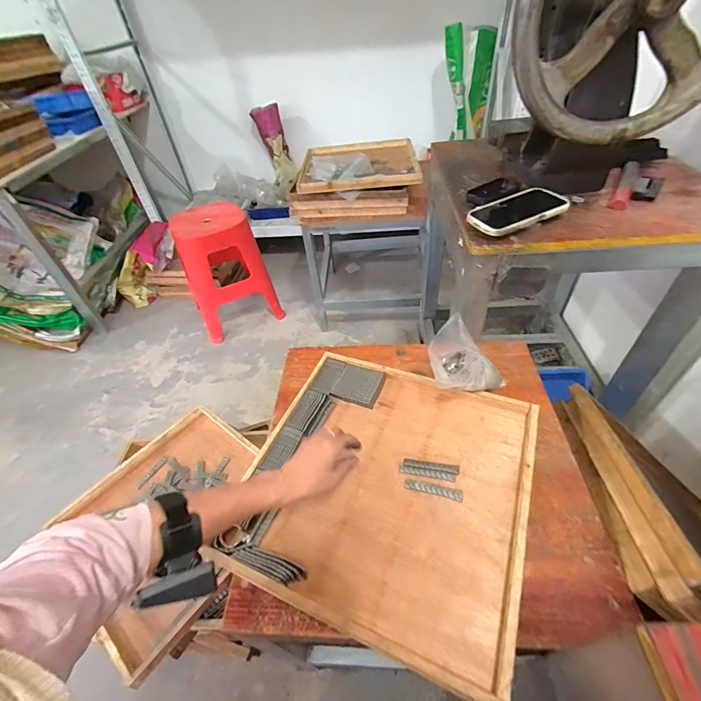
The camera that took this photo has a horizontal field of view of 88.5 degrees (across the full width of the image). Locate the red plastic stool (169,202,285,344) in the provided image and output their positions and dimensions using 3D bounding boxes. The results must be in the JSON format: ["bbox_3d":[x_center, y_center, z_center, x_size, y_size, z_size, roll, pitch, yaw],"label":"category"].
[{"bbox_3d":[-0.544,-0.347,1.566,0.331,0.458,0.312,-23,47,-15],"label":"red plastic stool"}]

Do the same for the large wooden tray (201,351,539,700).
[{"bbox_3d":[0.053,0.188,0.551,0.393,0.029,0.396,14,49,20],"label":"large wooden tray"}]

